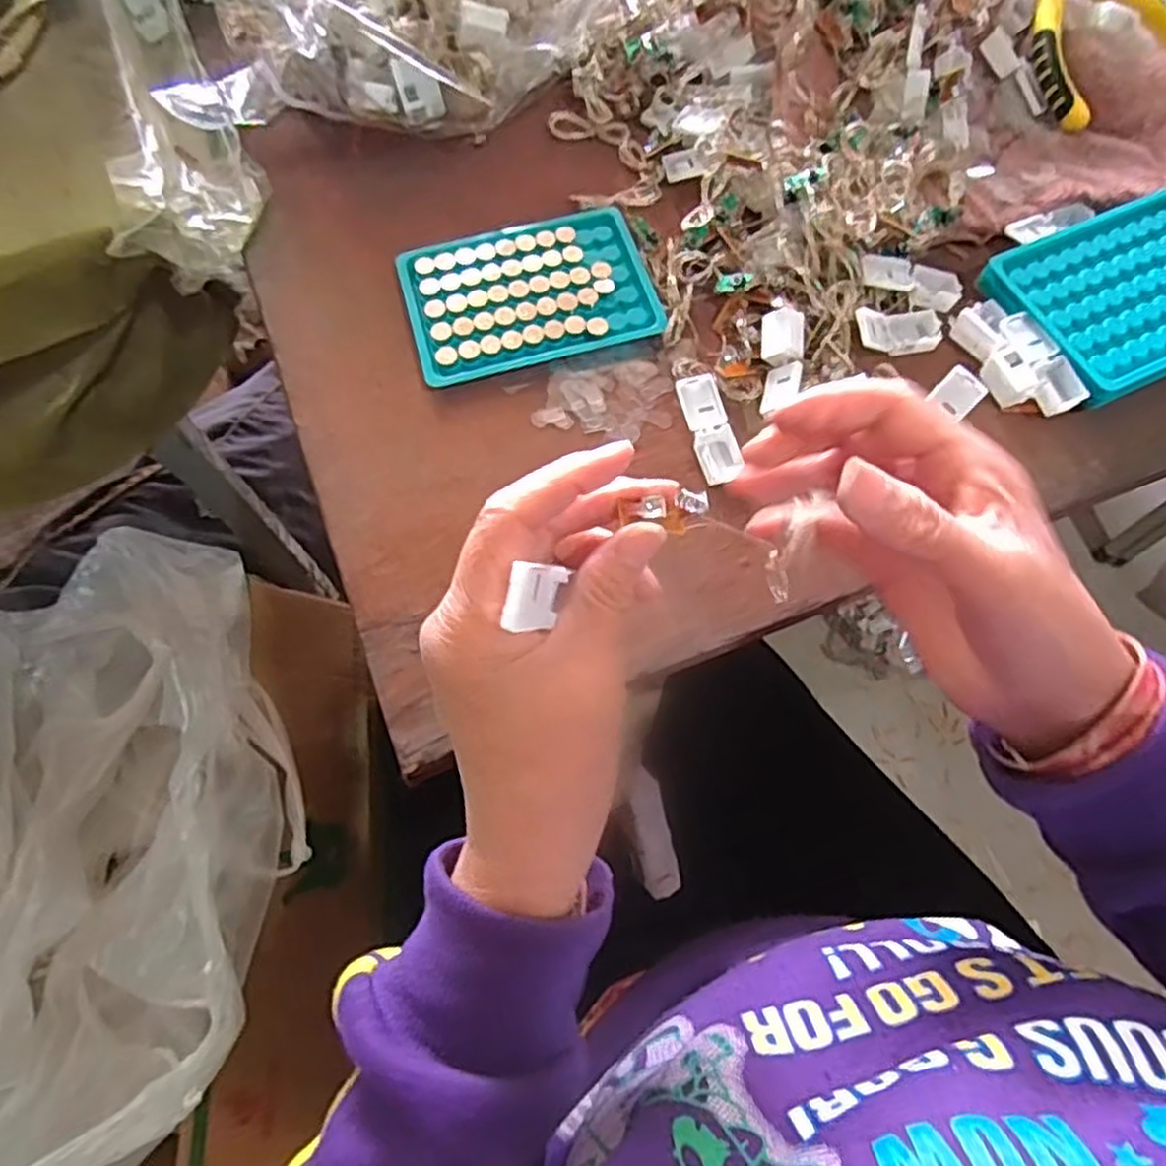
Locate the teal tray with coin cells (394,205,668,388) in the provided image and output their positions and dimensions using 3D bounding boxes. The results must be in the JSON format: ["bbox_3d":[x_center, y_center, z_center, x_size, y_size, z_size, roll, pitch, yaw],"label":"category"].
[{"bbox_3d":[-0.030,-0.162,0.414,0.132,0.009,0.094,-14,69,-5],"label":"teal tray with coin cells"}]

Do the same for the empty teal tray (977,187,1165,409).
[{"bbox_3d":[0.293,-0.155,0.403,0.132,0.018,0.098,-25,71,-9],"label":"empty teal tray"}]

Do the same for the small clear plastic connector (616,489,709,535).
[{"bbox_3d":[0.025,-0.022,0.235,0.027,0.012,0.009,-5,69,-4],"label":"small clear plastic connector"}]

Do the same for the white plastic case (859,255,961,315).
[{"bbox_3d":[0.177,-0.162,0.405,0.054,0.010,0.020,15,70,6],"label":"white plastic case"}]

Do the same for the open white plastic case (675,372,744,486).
[{"bbox_3d":[0.064,-0.078,0.377,0.020,0.011,0.057,-15,69,-5],"label":"open white plastic case"}]

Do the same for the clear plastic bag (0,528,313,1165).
[{"bbox_3d":[-0.309,0.152,0.465,0.218,0.131,0.391,-17,70,-6],"label":"clear plastic bag"}]

